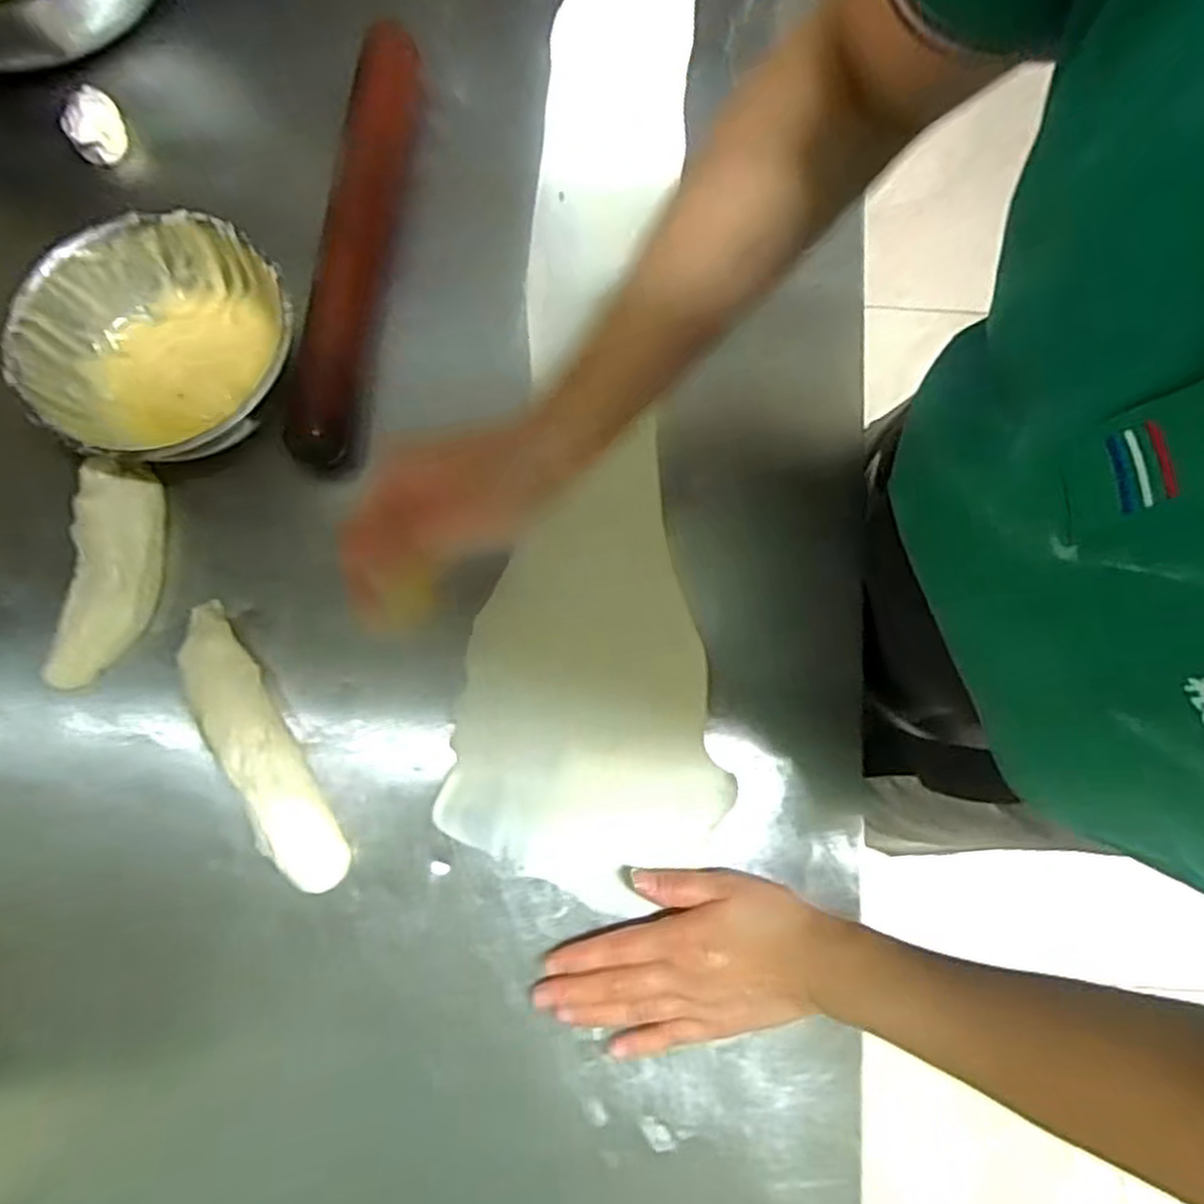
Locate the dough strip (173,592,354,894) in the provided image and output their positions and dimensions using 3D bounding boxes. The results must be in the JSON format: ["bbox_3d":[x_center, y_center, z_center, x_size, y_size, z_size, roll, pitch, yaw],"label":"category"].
[{"bbox_3d":[-0.215,0.090,0.468,0.043,0.031,0.189,-29,81,-5],"label":"dough strip"}]

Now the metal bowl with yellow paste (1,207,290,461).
[{"bbox_3d":[-0.275,-0.158,0.484,0.160,0.062,0.160,0,80,0],"label":"metal bowl with yellow paste"}]

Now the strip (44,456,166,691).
[{"bbox_3d":[-0.312,-0.019,0.480,0.045,0.031,0.144,2,80,1],"label":"strip"}]

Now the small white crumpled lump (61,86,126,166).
[{"bbox_3d":[-0.364,-0.342,0.540,0.039,0.027,0.038,0,80,0],"label":"small white crumpled lump"}]

